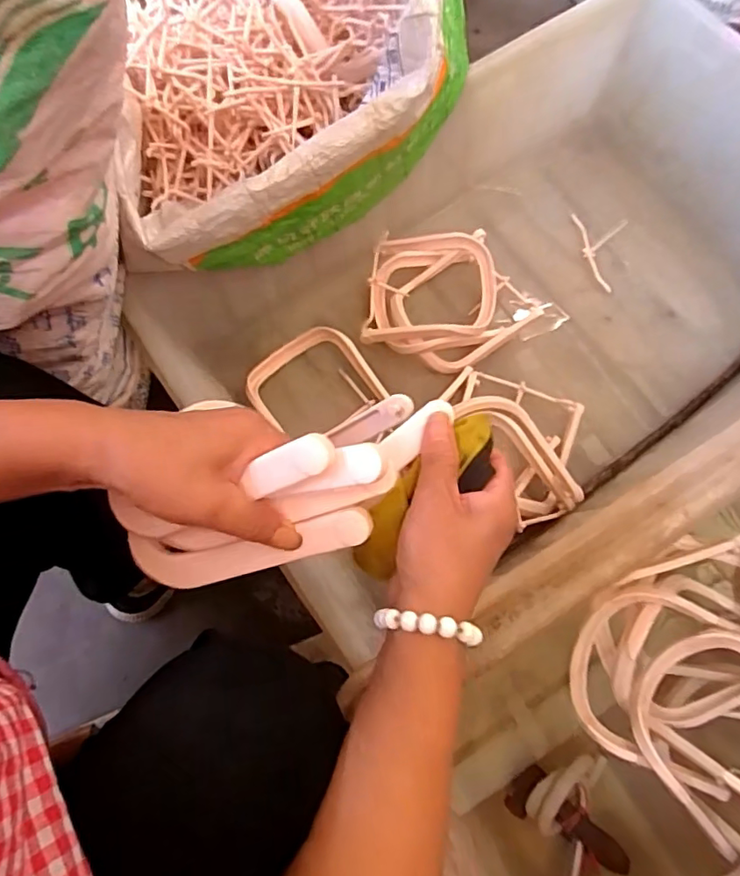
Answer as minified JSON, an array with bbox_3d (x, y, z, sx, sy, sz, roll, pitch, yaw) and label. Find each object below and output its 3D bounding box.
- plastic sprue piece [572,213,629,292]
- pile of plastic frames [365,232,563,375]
[{"bbox_3d":[0.364,-0.302,0.853,0.057,0.050,0.148,-13,74,-4],"label":"plastic sprue piece"},{"bbox_3d":[0.124,-0.208,0.837,0.264,0.074,0.209,0,73,0],"label":"pile of plastic frames"}]

